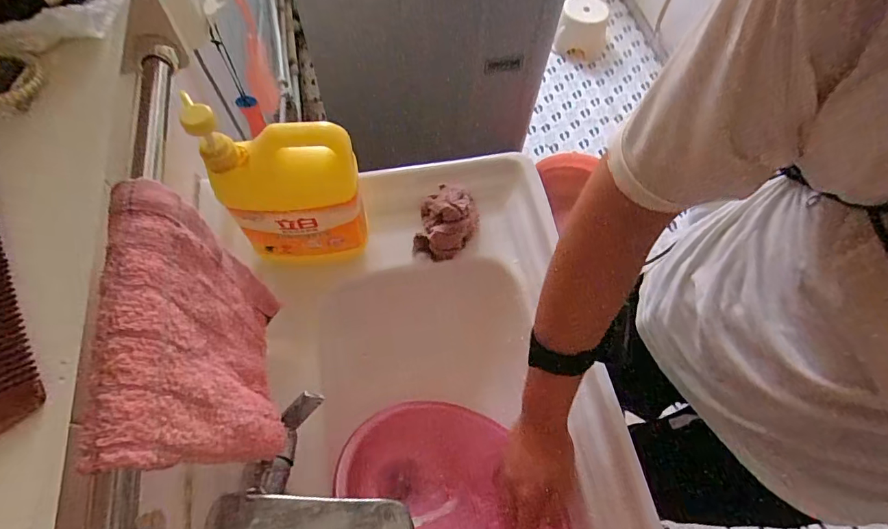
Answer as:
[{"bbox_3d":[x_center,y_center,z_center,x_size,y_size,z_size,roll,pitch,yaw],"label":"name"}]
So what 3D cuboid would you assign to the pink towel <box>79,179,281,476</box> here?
[{"bbox_3d":[-0.170,0.062,0.323,0.046,0.183,0.161,-11,64,-9],"label":"pink towel"}]

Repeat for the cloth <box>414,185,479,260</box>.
[{"bbox_3d":[0.005,-0.061,0.627,0.079,0.052,0.101,15,63,5],"label":"cloth"}]

